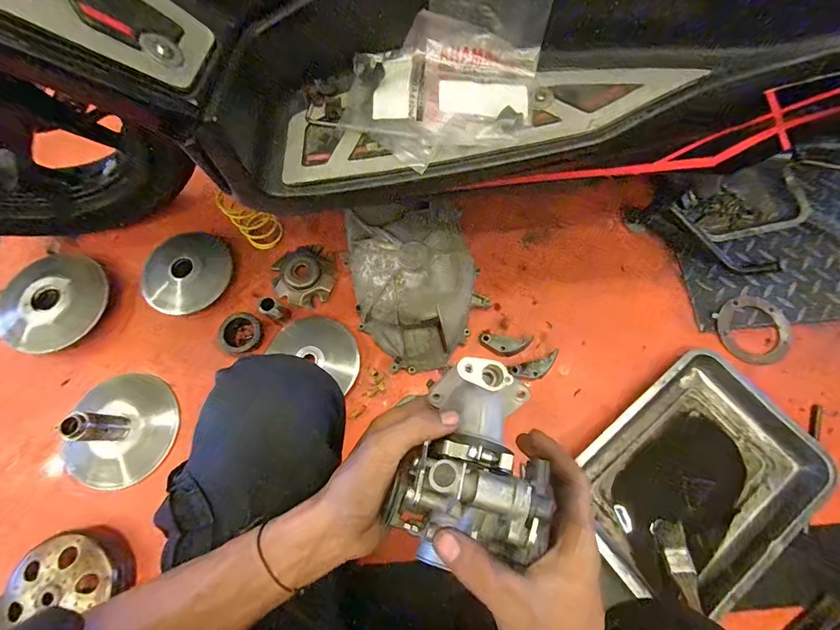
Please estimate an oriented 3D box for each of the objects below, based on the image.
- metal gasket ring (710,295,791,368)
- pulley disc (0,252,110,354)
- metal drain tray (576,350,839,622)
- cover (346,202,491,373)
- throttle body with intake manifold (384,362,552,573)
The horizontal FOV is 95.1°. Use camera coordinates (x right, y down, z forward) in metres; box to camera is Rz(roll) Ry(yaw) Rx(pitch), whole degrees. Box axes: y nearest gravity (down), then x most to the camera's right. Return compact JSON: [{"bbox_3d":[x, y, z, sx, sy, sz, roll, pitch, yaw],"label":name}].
[{"bbox_3d":[0.568,0.024,0.655,0.119,0.007,0.119,0,72,1],"label":"metal gasket ring"},{"bbox_3d":[-0.637,-0.024,0.661,0.183,0.050,0.183,0,69,1],"label":"pulley disc"},{"bbox_3d":[0.406,0.239,0.577,0.360,0.053,0.257,-39,75,-11],"label":"metal drain tray"},{"bbox_3d":[-0.008,-0.062,0.652,0.219,0.100,0.289,-16,72,-4],"label":"cover"},{"bbox_3d":[0.031,0.090,0.253,0.094,0.072,0.122,1,69,1],"label":"throttle body with intake manifold"}]

